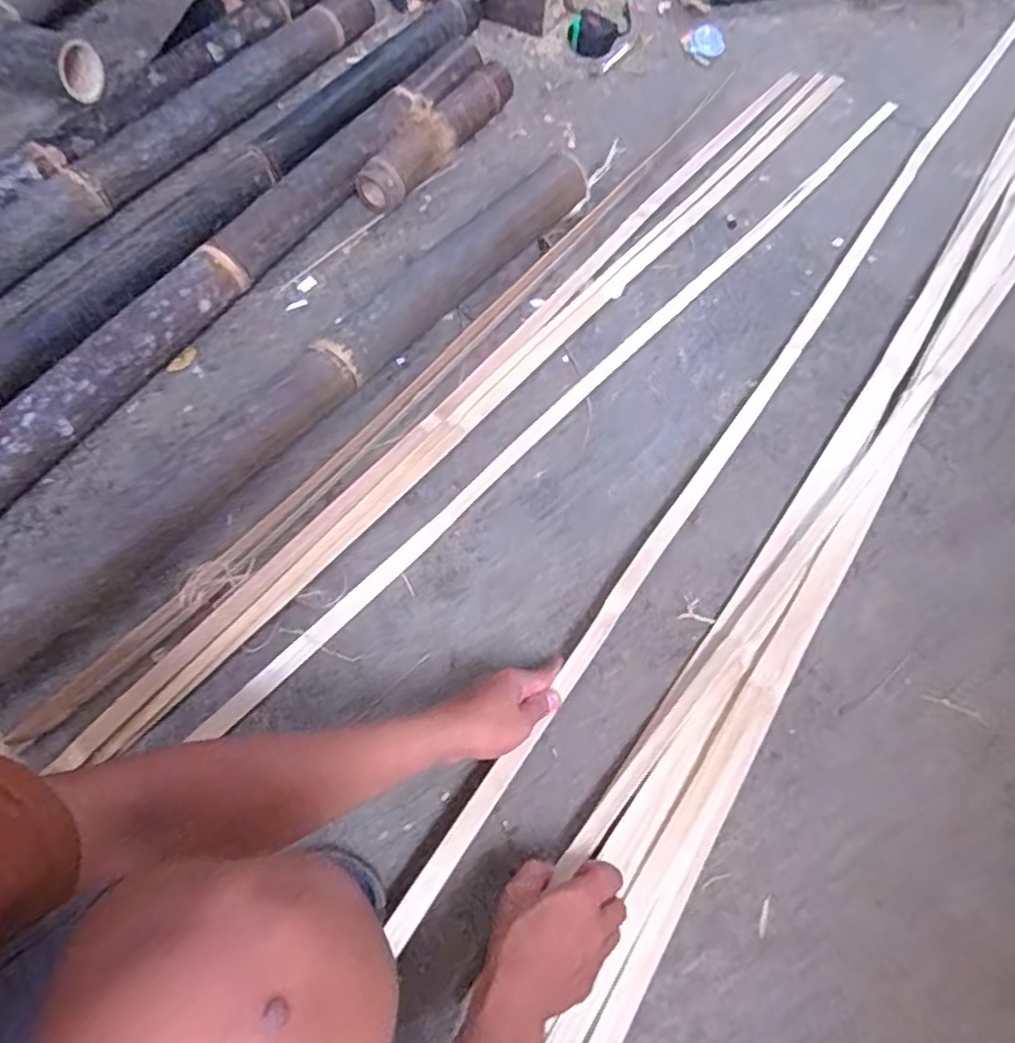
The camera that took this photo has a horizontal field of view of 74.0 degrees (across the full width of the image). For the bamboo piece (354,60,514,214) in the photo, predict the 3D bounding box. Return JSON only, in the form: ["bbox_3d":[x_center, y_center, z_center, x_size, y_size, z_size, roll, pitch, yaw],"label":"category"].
[{"bbox_3d":[-0.102,-0.603,1.043,0.076,0.071,0.346,30,66,14],"label":"bamboo piece"}]

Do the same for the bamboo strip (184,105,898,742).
[{"bbox_3d":[0.165,-0.236,0.898,0.026,0.011,1.362,39,69,18],"label":"bamboo strip"}]

